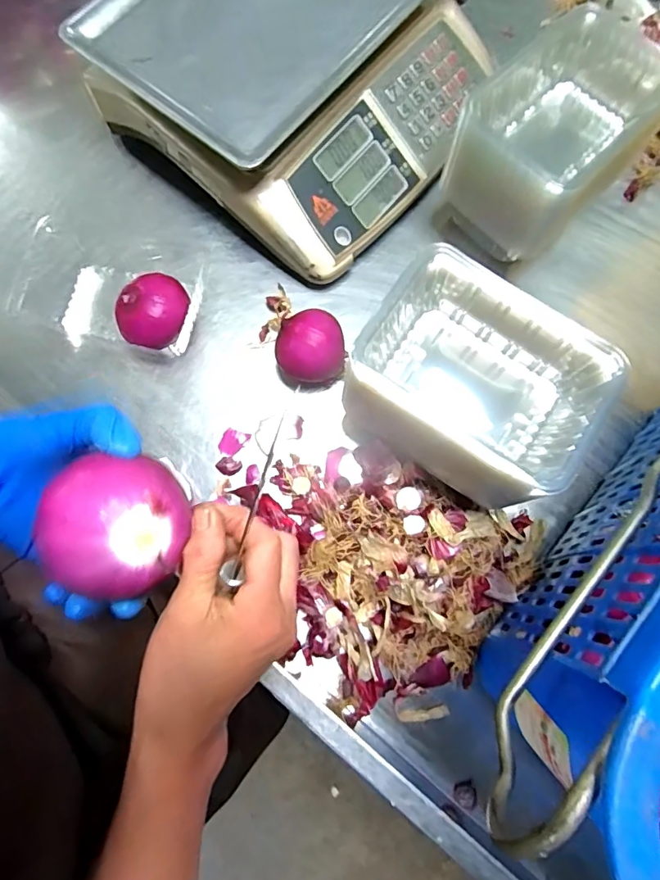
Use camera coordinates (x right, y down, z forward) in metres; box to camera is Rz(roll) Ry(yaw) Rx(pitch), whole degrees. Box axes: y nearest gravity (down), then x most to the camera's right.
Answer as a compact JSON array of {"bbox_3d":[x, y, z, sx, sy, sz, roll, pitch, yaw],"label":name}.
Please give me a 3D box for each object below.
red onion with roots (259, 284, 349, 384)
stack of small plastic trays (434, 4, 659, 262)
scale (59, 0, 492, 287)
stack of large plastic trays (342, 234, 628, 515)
[{"bbox_3d":[-0.032,-0.106,0.485,0.062,0.059,0.115,-31,80,-6],"label":"red onion with roots"},{"bbox_3d":[0.218,-0.293,0.496,0.135,0.143,0.196,43,81,8],"label":"stack of small plastic trays"},{"bbox_3d":[-0.029,-0.389,0.516,0.333,0.109,0.343,37,80,7],"label":"scale"},{"bbox_3d":[0.121,-0.035,0.432,0.190,0.170,0.136,30,80,5],"label":"stack of large plastic trays"}]

